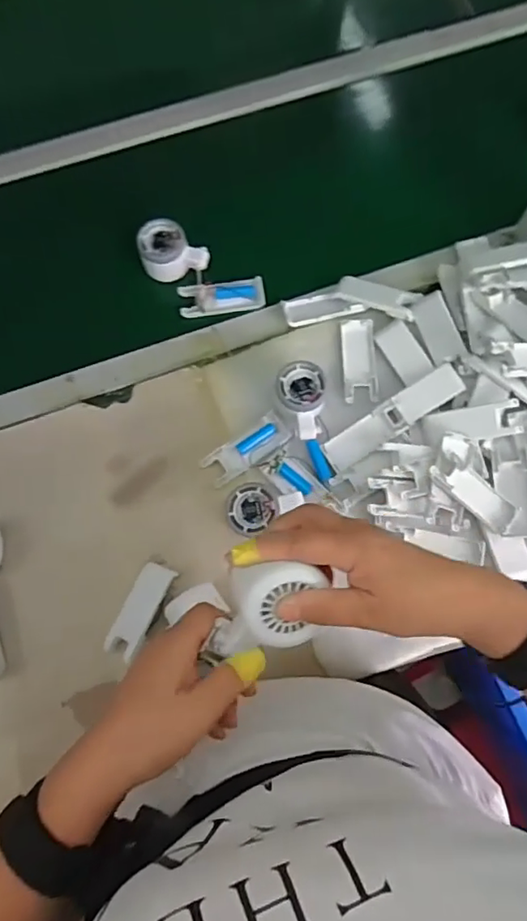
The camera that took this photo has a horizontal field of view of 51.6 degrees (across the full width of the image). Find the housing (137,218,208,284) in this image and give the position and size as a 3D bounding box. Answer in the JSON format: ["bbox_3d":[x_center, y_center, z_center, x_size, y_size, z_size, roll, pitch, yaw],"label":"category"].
[{"bbox_3d":[-0.114,-0.266,0.686,0.079,0.036,0.069,-18,75,-4],"label":"housing"}]

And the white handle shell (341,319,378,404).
[{"bbox_3d":[0.118,-0.122,0.669,0.040,0.009,0.103,-2,74,0],"label":"white handle shell"}]

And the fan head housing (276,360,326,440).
[{"bbox_3d":[0.045,-0.066,0.635,0.059,0.052,0.084,1,74,1],"label":"fan head housing"}]

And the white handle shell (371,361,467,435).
[{"bbox_3d":[0.186,-0.073,0.644,0.101,0.021,0.040,-35,82,-4],"label":"white handle shell"}]

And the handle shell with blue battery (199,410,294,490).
[{"bbox_3d":[-0.019,-0.013,0.640,0.106,0.021,0.041,-36,77,-9],"label":"handle shell with blue battery"}]

